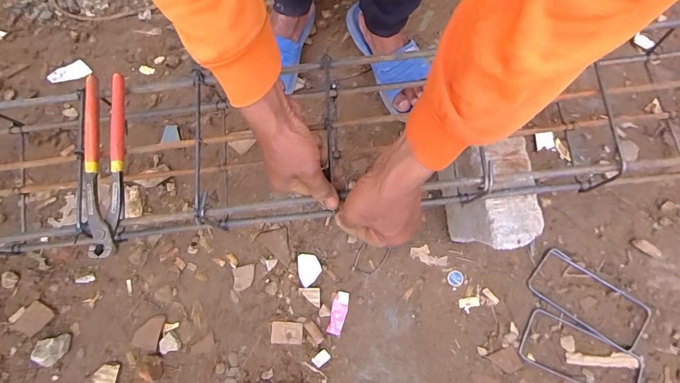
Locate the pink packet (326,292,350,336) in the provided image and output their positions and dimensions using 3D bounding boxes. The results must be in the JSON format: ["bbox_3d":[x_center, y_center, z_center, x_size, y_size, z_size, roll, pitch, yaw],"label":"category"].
[{"bbox_3d":[-0.003,0.216,0.640,0.027,0.005,0.075,14,76,3],"label":"pink packet"}]

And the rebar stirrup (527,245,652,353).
[{"bbox_3d":[0.440,0.189,0.637,0.202,0.006,0.093,33,78,8],"label":"rebar stirrup"}]

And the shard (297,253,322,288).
[{"bbox_3d":[-0.056,0.141,0.655,0.041,0.009,0.057,-6,76,-2],"label":"shard"}]

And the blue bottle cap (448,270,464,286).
[{"bbox_3d":[0.209,0.156,0.651,0.027,0.004,0.028,0,76,0],"label":"blue bottle cap"}]

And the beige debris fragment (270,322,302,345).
[{"bbox_3d":[-0.094,0.249,0.635,0.055,0.008,0.036,0,76,0],"label":"beige debris fragment"}]

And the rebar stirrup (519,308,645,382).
[{"bbox_3d":[0.412,0.281,0.610,0.200,0.010,0.094,25,77,6],"label":"rebar stirrup"}]

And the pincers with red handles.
[{"bbox_3d":[-0.284,-0.035,0.431,0.046,0.023,0.218,-1,76,-1],"label":"pincers with red handles"}]

